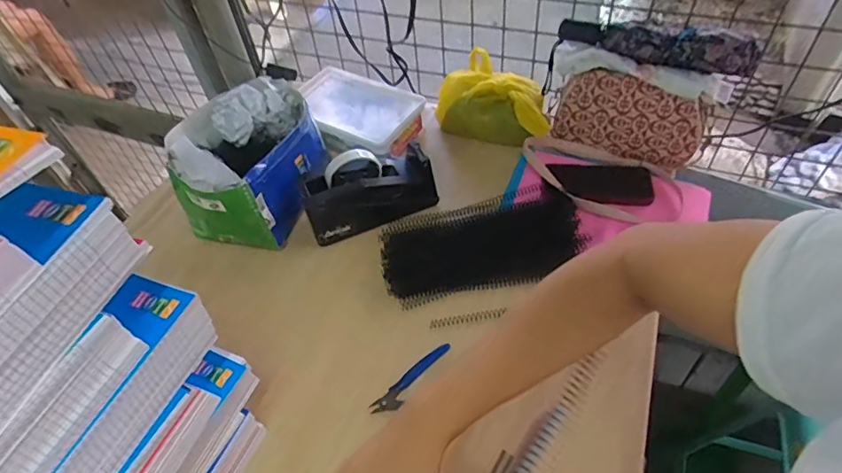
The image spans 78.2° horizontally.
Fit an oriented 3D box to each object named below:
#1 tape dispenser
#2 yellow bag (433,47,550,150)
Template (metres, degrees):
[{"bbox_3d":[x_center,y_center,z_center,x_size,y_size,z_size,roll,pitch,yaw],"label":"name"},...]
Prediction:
[{"bbox_3d":[-0.080,-0.070,0.808,0.202,0.119,0.074,-22,51,-13],"label":"tape dispenser"},{"bbox_3d":[0.125,-0.226,0.878,0.126,0.086,0.196,-38,56,-24],"label":"yellow bag"}]

